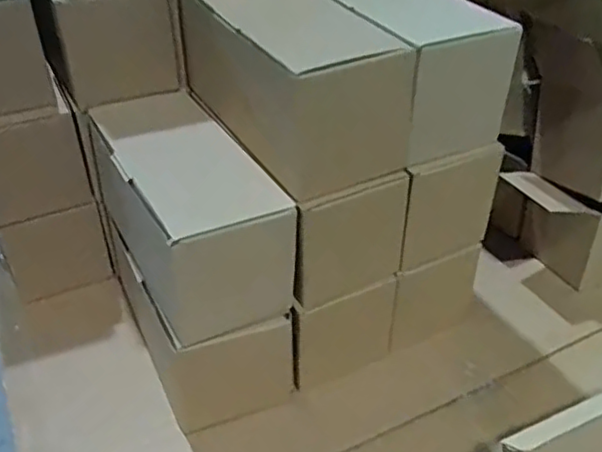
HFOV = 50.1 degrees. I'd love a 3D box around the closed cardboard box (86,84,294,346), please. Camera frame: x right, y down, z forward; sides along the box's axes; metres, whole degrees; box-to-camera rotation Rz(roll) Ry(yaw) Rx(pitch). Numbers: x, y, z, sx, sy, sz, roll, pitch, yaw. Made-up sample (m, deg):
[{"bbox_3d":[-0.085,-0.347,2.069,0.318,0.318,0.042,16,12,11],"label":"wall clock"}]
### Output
[{"bbox_3d":[-0.096,-0.023,0.528,0.105,0.107,0.219,-15,35,-23],"label":"closed cardboard box"}]

